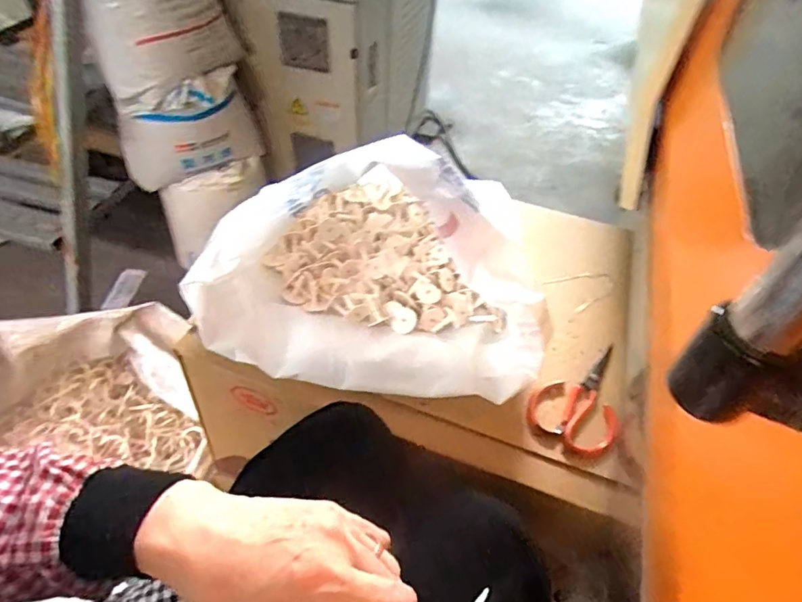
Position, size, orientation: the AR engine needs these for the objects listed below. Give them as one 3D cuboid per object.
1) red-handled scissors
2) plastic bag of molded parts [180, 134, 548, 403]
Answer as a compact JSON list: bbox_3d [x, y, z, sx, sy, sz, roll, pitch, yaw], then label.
[{"bbox_3d":[0.241,0.123,0.658,0.107,0.025,0.165,29,52,19],"label":"red-handled scissors"},{"bbox_3d":[-0.029,-0.080,0.648,0.402,0.262,0.309,4,48,-1],"label":"plastic bag of molded parts"}]

